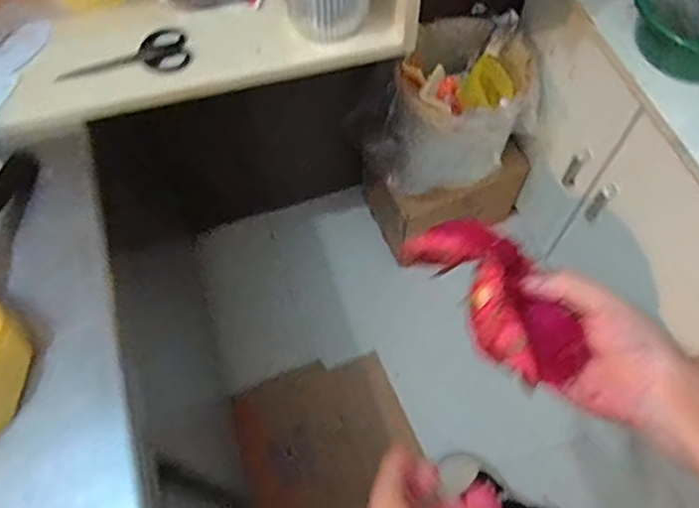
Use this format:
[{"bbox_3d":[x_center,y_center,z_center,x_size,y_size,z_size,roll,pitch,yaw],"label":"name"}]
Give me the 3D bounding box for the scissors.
[{"bbox_3d":[-0.268,-0.235,0.698,0.151,0.008,0.059,-10,63,-4],"label":"scissors"}]

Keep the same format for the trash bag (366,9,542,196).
[{"bbox_3d":[0.220,-0.283,1.194,0.286,0.235,0.331,31,67,16],"label":"trash bag"}]

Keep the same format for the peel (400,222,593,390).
[{"bbox_3d":[0.100,0.029,0.397,0.077,0.045,0.127,-32,67,-14],"label":"peel"}]

